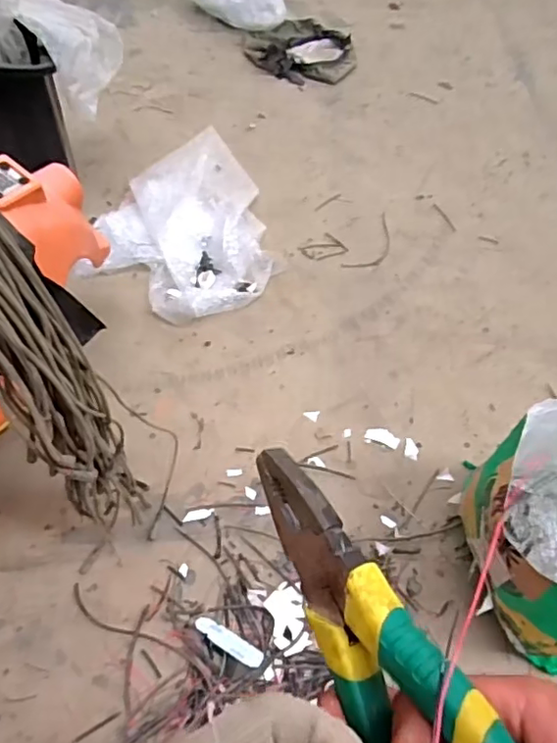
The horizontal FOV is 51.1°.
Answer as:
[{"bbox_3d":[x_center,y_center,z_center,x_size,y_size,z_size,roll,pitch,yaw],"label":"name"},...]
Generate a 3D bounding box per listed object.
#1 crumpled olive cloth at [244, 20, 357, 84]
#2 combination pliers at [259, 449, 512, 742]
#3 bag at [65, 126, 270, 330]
[{"bbox_3d":[0.058,-0.886,1.576,0.300,0.044,0.306,3,55,-1],"label":"crumpled olive cloth"},{"bbox_3d":[0.043,0.110,0.206,0.021,0.050,0.195,8,43,-48],"label":"combination pliers"},{"bbox_3d":[-0.146,-0.308,1.145,0.331,0.045,0.502,19,56,10],"label":"bag"}]

